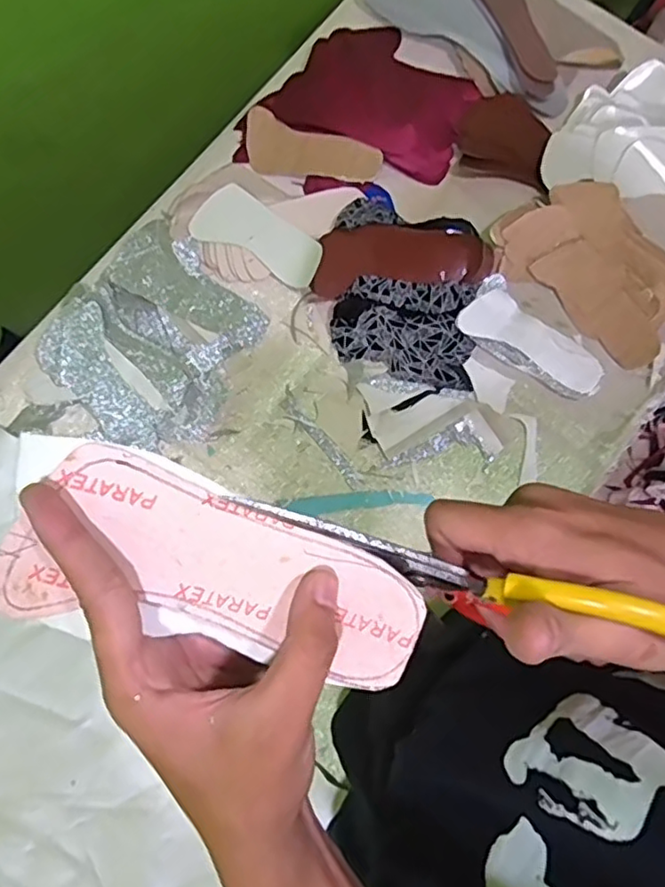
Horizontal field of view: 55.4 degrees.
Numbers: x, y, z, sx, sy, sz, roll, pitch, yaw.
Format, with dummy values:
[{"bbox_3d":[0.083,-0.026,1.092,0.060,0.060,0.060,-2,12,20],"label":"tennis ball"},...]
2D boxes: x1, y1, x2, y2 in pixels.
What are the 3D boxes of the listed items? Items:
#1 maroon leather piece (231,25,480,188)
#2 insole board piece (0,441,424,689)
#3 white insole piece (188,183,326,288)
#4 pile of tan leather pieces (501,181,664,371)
[{"bbox_3d":[0.040,-0.394,0.773,0.218,0.027,0.251,41,79,9],"label":"maroon leather piece"},{"bbox_3d":[-0.044,0.047,0.249,0.159,0.009,0.068,12,90,-3],"label":"insole board piece"},{"bbox_3d":[-0.083,-0.240,0.720,0.153,0.012,0.069,28,97,6],"label":"white insole piece"},{"bbox_3d":[0.303,-0.196,0.715,0.133,0.049,0.217,-39,79,-9],"label":"pile of tan leather pieces"}]

